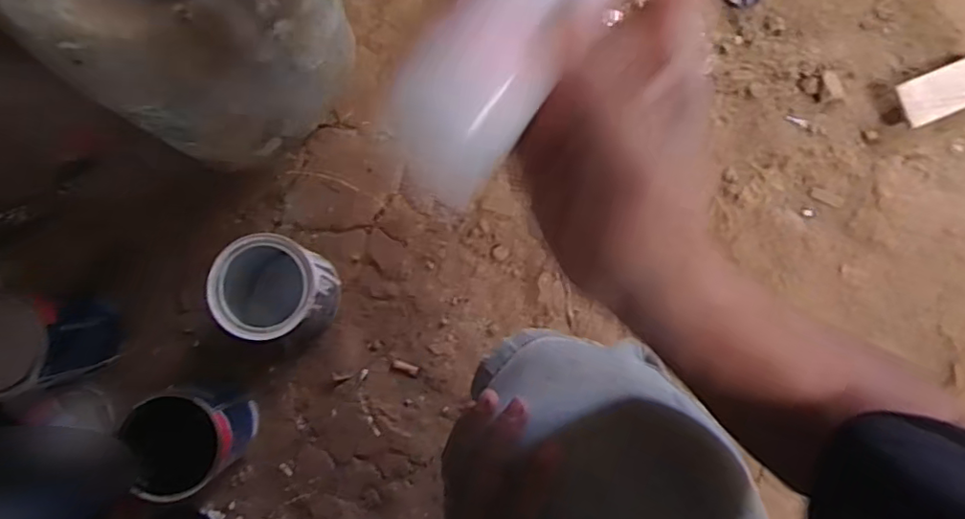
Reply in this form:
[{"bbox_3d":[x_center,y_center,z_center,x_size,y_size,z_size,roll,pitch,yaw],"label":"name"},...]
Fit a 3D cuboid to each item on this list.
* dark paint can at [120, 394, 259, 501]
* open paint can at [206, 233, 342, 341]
[{"bbox_3d":[-0.321,0.201,0.675,0.115,0.124,0.104,-16,85,-6],"label":"dark paint can"},{"bbox_3d":[-0.235,0.037,0.680,0.119,0.165,0.104,-1,84,-5],"label":"open paint can"}]

